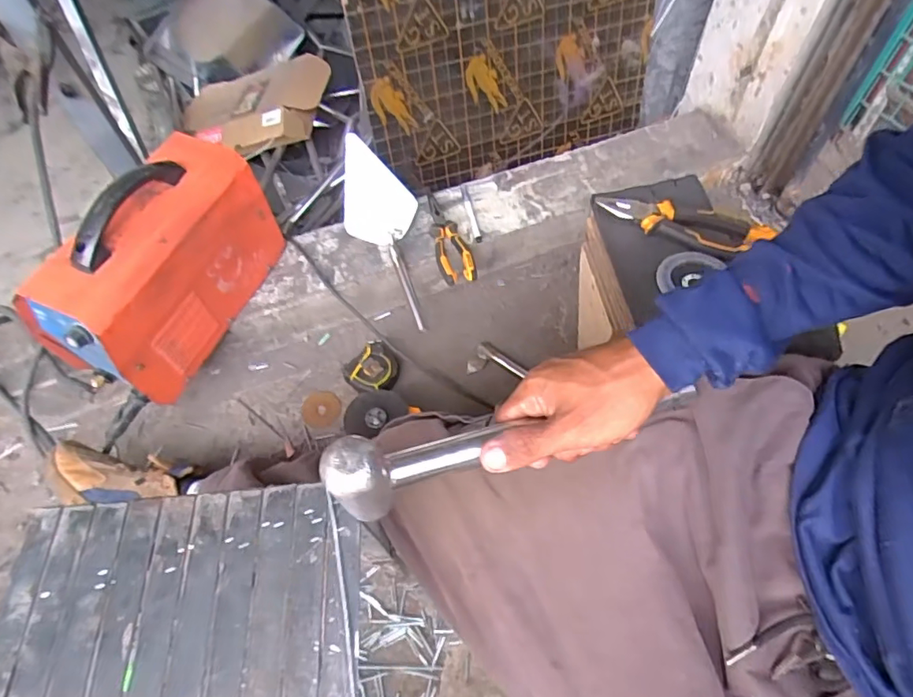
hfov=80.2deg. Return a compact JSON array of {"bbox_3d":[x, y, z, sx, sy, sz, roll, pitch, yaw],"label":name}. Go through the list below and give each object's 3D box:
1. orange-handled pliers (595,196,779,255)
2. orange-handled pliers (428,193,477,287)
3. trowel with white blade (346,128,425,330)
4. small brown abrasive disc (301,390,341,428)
[{"bbox_3d":[0.256,-0.149,0.627,0.181,0.020,0.048,23,62,16],"label":"orange-handled pliers"},{"bbox_3d":[-0.016,-0.185,0.910,0.053,0.027,0.180,-16,59,-8],"label":"orange-handled pliers"},{"bbox_3d":[-0.110,-0.190,0.895,0.121,0.061,0.330,-20,93,-9],"label":"trowel with white blade"},{"bbox_3d":[-0.222,0.099,0.888,0.060,0.010,0.058,3,77,-14],"label":"small brown abrasive disc"}]

